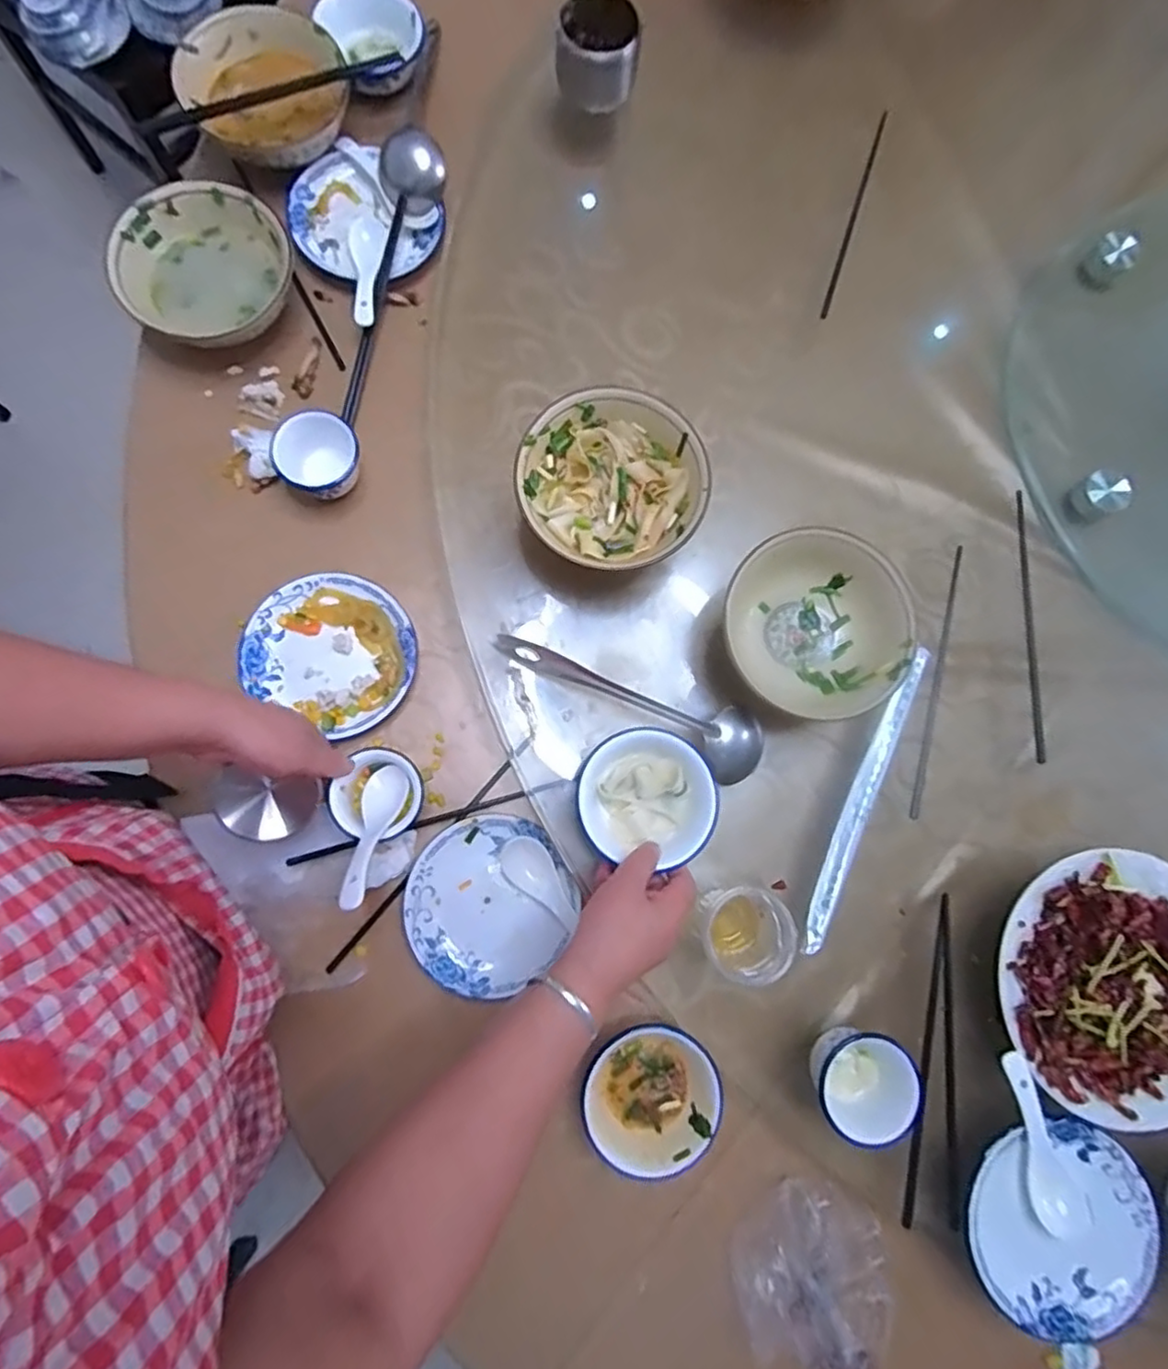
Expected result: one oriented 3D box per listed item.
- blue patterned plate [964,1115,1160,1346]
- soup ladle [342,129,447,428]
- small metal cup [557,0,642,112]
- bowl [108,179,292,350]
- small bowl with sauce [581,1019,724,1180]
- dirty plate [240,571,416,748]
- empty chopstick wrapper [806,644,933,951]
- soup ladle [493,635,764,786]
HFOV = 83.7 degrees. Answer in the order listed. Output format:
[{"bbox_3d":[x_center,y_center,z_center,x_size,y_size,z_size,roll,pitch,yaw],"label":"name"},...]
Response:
[{"bbox_3d":[0.385,0.437,0.534,0.142,0.036,0.155,1,81,-4],"label":"blue patterned plate"},{"bbox_3d":[-0.193,-0.422,0.658,0.069,0.046,0.280,9,80,-3],"label":"soup ladle"},{"bbox_3d":[0.013,-0.637,0.655,0.081,0.058,0.083,-1,81,-4],"label":"small metal cup"},{"bbox_3d":[-0.359,-0.394,0.633,0.155,0.070,0.152,1,81,-4],"label":"bowl"},{"bbox_3d":[0.057,0.345,0.552,0.110,0.042,0.107,1,81,-4],"label":"small bowl with sauce"},{"bbox_3d":[-0.229,-0.033,0.606,0.152,0.025,0.137,29,81,1],"label":"dirty plate"},{"bbox_3d":[0.249,0.096,0.578,0.024,0.012,0.287,25,81,0],"label":"empty chopstick wrapper"},{"bbox_3d":[0.041,0.008,0.567,0.251,0.037,0.060,28,81,1],"label":"soup ladle"}]

